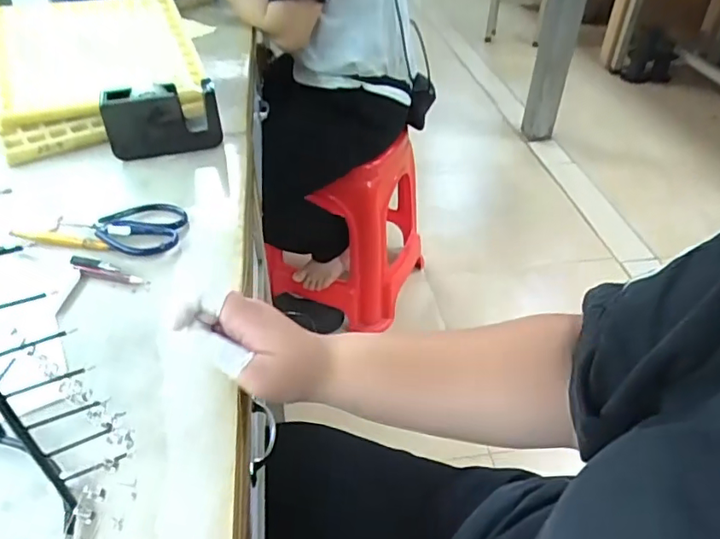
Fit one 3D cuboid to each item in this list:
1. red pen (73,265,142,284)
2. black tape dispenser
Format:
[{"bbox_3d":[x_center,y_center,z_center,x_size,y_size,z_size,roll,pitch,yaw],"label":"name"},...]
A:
[{"bbox_3d":[-0.229,0.005,0.504,0.067,0.006,0.007,11,41,12],"label":"red pen"},{"bbox_3d":[-0.234,-0.175,0.665,0.127,0.082,0.039,-12,42,-14],"label":"black tape dispenser"}]

